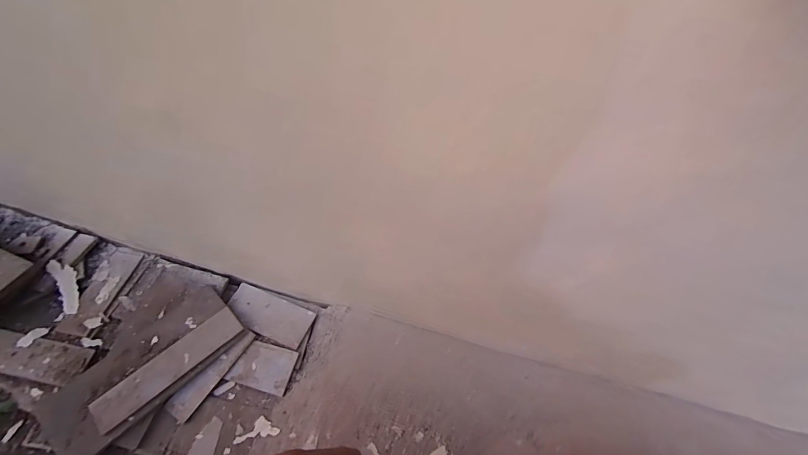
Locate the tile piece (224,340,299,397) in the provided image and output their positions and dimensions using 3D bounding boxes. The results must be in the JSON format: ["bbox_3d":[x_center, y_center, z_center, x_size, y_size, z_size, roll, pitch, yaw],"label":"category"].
[{"bbox_3d":[-0.286,0.283,0.755,0.121,0.007,0.085,12,64,10],"label":"tile piece"}]

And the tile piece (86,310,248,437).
[{"bbox_3d":[-0.459,0.273,0.729,0.277,0.011,0.071,-39,73,-23],"label":"tile piece"}]

